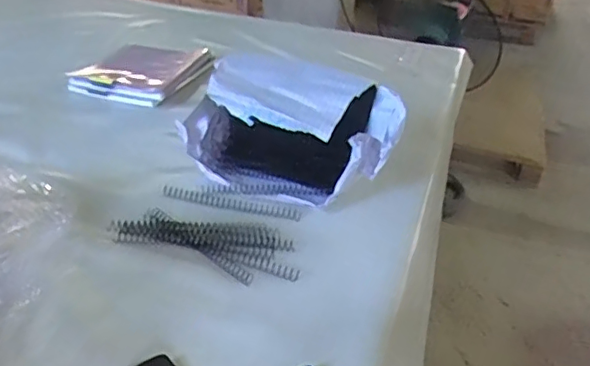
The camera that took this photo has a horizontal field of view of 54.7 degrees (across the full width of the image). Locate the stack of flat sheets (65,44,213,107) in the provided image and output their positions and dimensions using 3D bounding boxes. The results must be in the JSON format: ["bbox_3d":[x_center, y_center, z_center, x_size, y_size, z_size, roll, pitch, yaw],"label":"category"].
[{"bbox_3d":[-0.241,-0.190,0.947,0.163,0.036,0.218,13,33,13],"label":"stack of flat sheets"}]

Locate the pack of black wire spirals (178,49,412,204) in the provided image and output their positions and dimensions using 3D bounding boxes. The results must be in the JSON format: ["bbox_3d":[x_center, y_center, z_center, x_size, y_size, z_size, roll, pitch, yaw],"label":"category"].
[{"bbox_3d":[-0.009,-0.057,0.667,0.244,0.132,0.126,25,37,29],"label":"pack of black wire spirals"}]

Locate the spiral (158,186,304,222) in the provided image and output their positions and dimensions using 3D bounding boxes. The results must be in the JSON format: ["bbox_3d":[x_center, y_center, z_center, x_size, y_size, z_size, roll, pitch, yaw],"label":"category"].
[{"bbox_3d":[-0.074,0.026,0.653,0.163,0.016,0.014,12,32,12],"label":"spiral"}]

